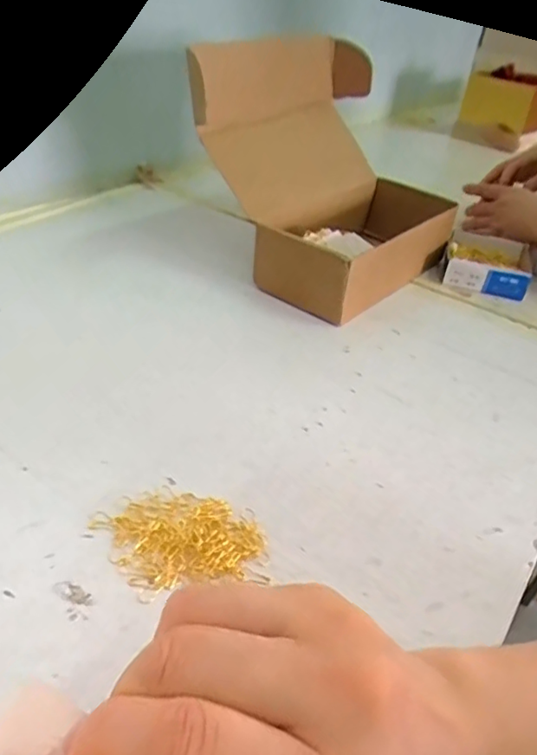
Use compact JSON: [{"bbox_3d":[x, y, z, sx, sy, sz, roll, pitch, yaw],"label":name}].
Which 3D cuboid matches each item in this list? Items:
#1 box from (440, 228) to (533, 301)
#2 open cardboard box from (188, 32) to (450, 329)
[{"bbox_3d":[0.274,-0.143,0.737,0.106,0.034,0.120,18,36,15],"label":"box"},{"bbox_3d":[0.081,-0.241,0.687,0.225,0.231,0.294,28,40,27],"label":"open cardboard box"}]

